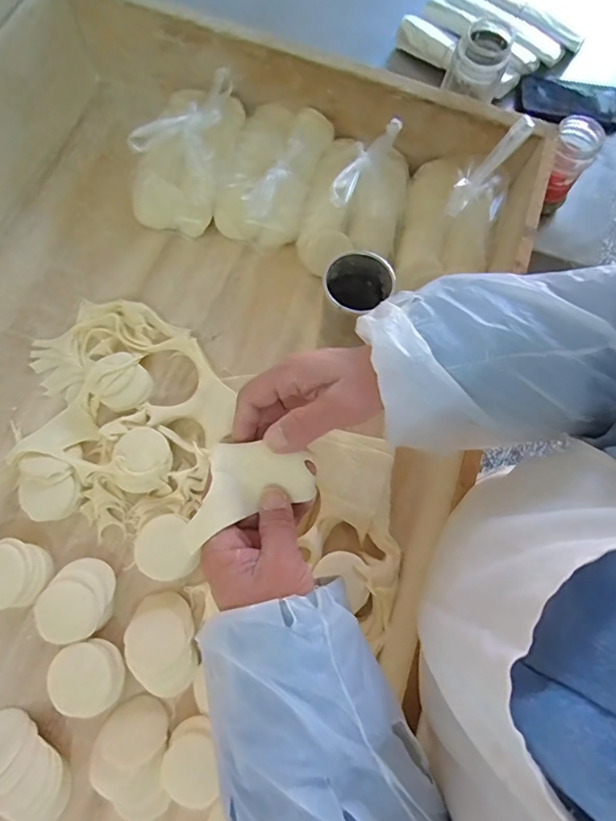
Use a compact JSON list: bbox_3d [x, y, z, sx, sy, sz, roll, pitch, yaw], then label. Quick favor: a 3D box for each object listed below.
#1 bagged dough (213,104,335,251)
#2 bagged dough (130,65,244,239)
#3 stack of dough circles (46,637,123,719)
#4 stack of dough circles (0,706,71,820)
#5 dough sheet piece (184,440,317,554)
[{"bbox_3d":[-0.045,-0.303,0.603,0.111,0.078,0.183,18,73,3],"label":"bagged dough"},{"bbox_3d":[-0.150,-0.334,0.592,0.113,0.110,0.192,18,73,3],"label":"bagged dough"},{"bbox_3d":[-0.213,0.256,0.446,0.066,0.023,0.064,-12,74,-6],"label":"stack of dough circles"},{"bbox_3d":[-0.265,0.327,0.423,0.104,0.027,0.060,42,76,10],"label":"stack of dough circles"},{"bbox_3d":[-0.044,0.048,0.313,0.089,0.023,0.054,-24,75,-9],"label":"dough sheet piece"}]

